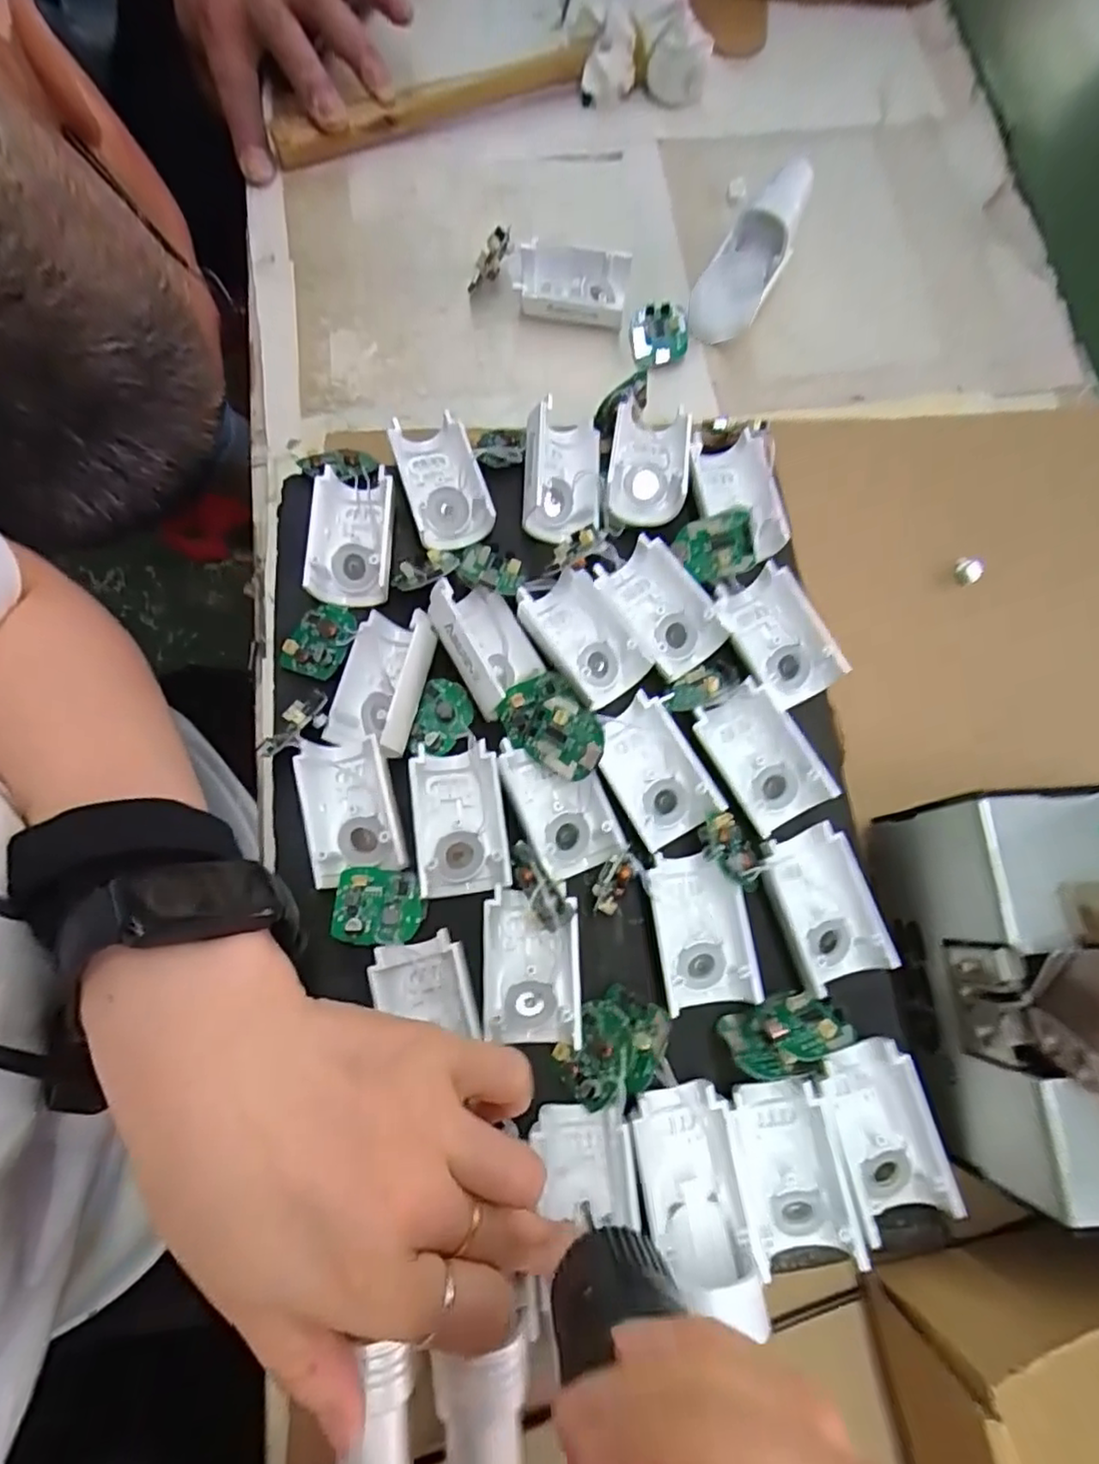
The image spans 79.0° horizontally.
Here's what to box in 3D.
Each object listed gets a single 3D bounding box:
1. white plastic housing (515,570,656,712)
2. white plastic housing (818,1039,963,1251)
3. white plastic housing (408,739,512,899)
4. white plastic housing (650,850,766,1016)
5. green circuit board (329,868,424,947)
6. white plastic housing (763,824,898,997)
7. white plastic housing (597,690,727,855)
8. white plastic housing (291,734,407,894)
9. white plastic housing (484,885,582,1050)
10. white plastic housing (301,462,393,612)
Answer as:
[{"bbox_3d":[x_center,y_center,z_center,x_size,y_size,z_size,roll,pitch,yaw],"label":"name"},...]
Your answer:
[{"bbox_3d":[0.016,-0.041,0.287,0.037,0.024,0.055,-32,79,-10],"label":"white plastic housing"},{"bbox_3d":[0.122,0.148,0.240,0.033,0.013,0.062,-18,77,-7],"label":"white plastic housing"},{"bbox_3d":[-0.036,0.035,0.263,0.035,0.016,0.056,-6,76,-4],"label":"white plastic housing"},{"bbox_3d":[0.060,0.077,0.258,0.038,0.017,0.058,-9,76,-4],"label":"white plastic housing"},{"bbox_3d":[-0.067,0.068,0.261,0.033,0.005,0.029,3,75,-2],"label":"green circuit board"},{"bbox_3d":[0.106,0.069,0.259,0.037,0.013,0.057,-20,77,-7],"label":"white plastic housing"},{"bbox_3d":[0.042,0.016,0.270,0.034,0.018,0.057,-25,78,-8],"label":"white plastic housing"},{"bbox_3d":[-0.079,0.029,0.263,0.035,0.016,0.055,-15,77,-6],"label":"white plastic housing"},{"bbox_3d":[-0.007,0.089,0.252,0.035,0.016,0.055,-1,75,-2],"label":"white plastic housing"},{"bbox_3d":[-0.089,-0.087,0.293,0.039,0.016,0.058,-3,76,-3],"label":"white plastic housing"}]

